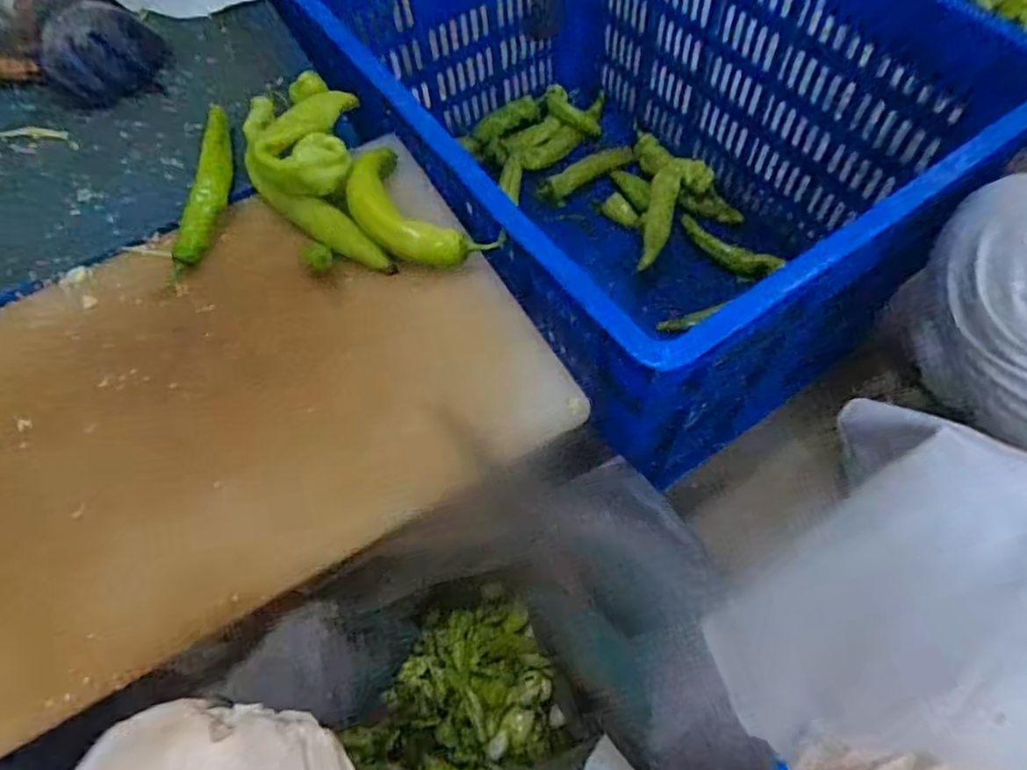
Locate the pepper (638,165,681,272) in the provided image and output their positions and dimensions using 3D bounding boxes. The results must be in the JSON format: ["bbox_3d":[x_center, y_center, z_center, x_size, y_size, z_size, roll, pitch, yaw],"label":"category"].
[{"bbox_3d":[0.201,-0.237,0.881,0.036,0.025,0.168,12,64,10],"label":"pepper"}]

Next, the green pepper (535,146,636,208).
[{"bbox_3d":[0.108,-0.320,0.962,0.147,0.028,0.038,-26,63,8],"label":"green pepper"}]

